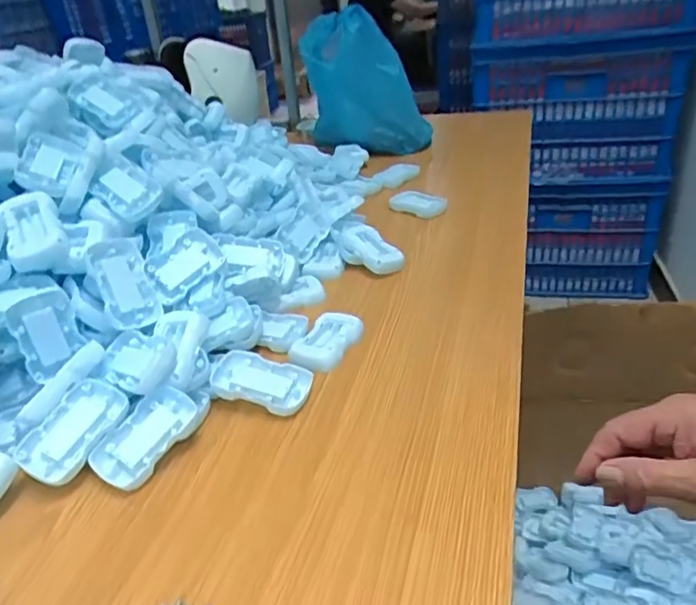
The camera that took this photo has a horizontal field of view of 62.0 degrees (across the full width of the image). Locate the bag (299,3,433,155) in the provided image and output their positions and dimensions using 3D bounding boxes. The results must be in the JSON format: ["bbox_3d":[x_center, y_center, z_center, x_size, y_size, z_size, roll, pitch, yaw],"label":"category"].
[{"bbox_3d":[0.032,-0.459,1.186,0.227,0.256,0.322,-7,30,0],"label":"bag"}]

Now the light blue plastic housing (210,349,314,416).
[{"bbox_3d":[-0.086,0.075,0.548,0.098,0.028,0.057,2,31,15],"label":"light blue plastic housing"}]

